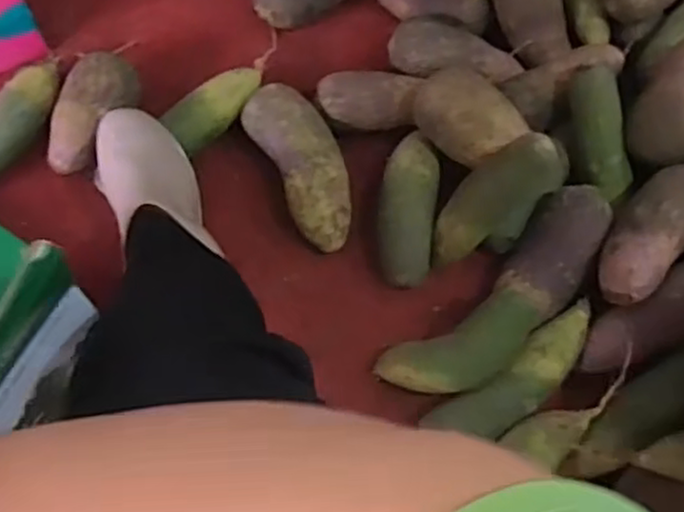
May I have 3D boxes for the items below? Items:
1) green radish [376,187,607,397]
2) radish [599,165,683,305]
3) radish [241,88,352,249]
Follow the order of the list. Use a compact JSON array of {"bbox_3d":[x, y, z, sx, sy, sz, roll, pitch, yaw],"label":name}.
[{"bbox_3d":[0.168,0.039,0.726,0.278,0.065,0.090,-40,77,-15],"label":"green radish"},{"bbox_3d":[0.307,-0.023,0.718,0.068,0.055,0.154,39,73,11],"label":"radish"},{"bbox_3d":[-0.039,-0.099,0.789,0.079,0.060,0.187,-26,73,-11],"label":"radish"}]

